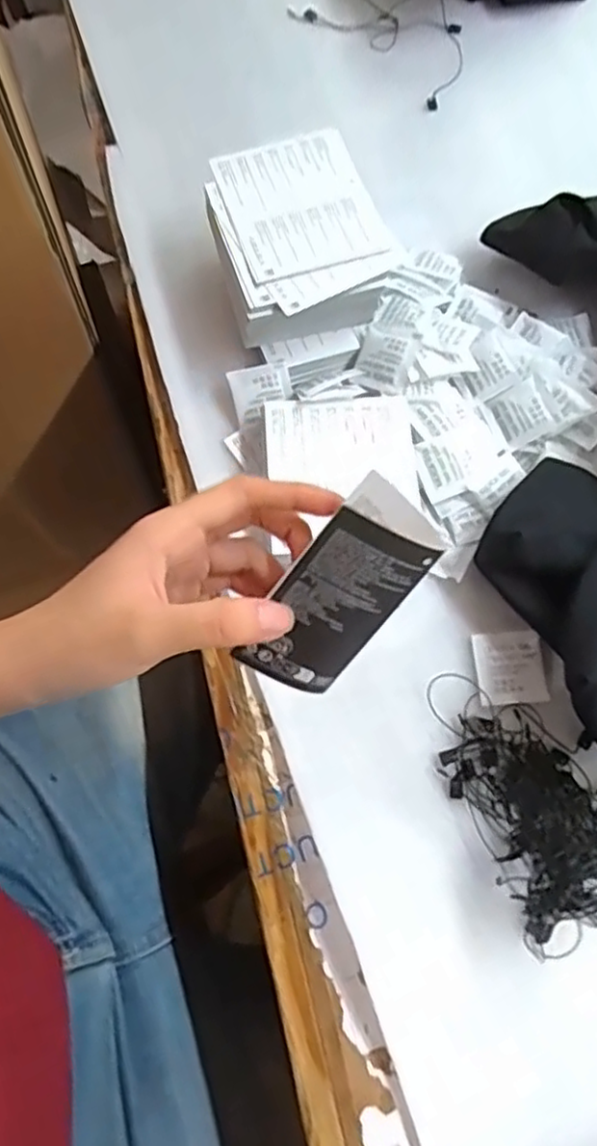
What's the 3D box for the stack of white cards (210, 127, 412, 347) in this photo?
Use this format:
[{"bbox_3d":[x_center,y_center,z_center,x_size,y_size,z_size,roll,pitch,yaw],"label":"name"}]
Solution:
[{"bbox_3d":[0.005,-0.218,0.468,0.117,0.053,0.137,-13,72,-6],"label":"stack of white cards"}]

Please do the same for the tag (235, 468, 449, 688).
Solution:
[{"bbox_3d":[0.018,0.010,0.277,0.047,0.101,0.005,24,34,-20],"label":"tag"}]

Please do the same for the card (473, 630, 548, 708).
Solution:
[{"bbox_3d":[0.123,0.056,0.405,0.039,0.004,0.042,-2,71,-2],"label":"card"}]

